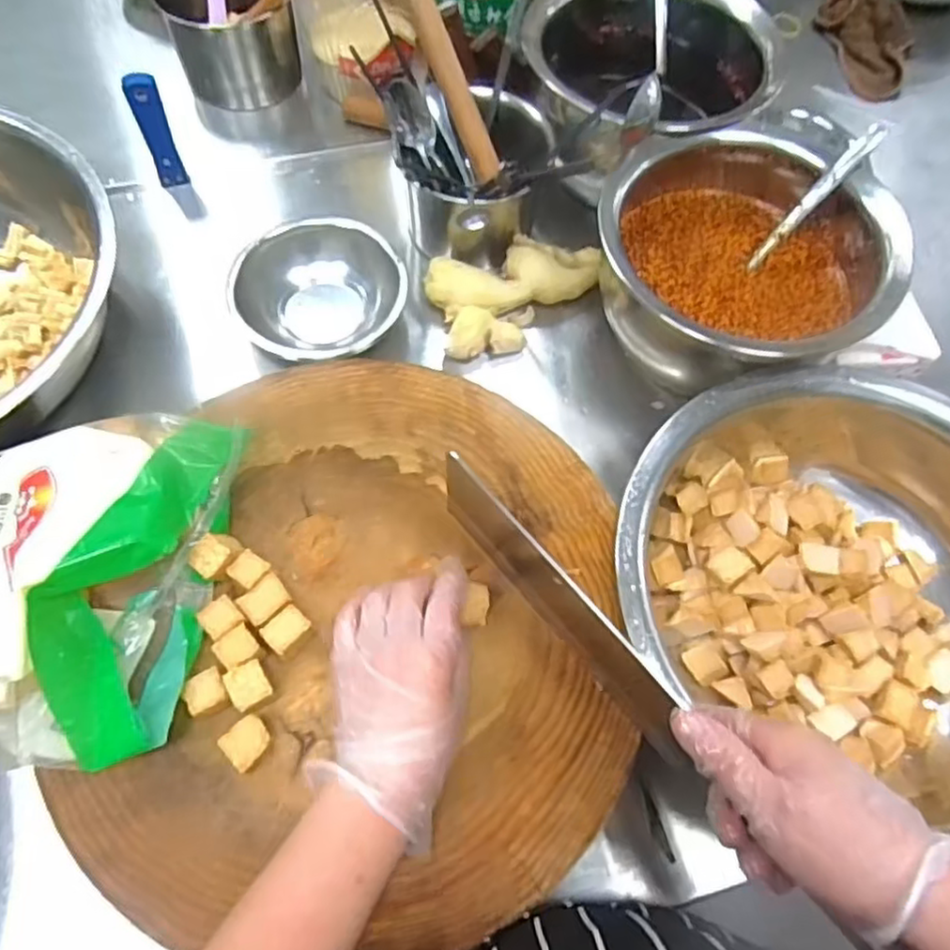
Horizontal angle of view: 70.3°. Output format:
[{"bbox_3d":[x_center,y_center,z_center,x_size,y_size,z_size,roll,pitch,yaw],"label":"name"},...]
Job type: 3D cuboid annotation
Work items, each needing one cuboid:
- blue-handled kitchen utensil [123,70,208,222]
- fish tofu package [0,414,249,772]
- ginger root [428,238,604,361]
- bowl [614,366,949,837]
[{"bbox_3d":[-0.328,-0.344,0.722,0.033,0.158,0.021,-17,67,-11],"label":"blue-handled kitchen utensil"},{"bbox_3d":[-0.316,0.066,0.453,0.284,0.124,0.233,7,65,0],"label":"fish tofu package"},{"bbox_3d":[0.038,-0.183,0.682,0.168,0.041,0.110,-19,68,-12],"label":"ginger root"},{"bbox_3d":[0.299,0.078,0.546,0.366,0.148,0.356,28,67,10],"label":"bowl"}]

